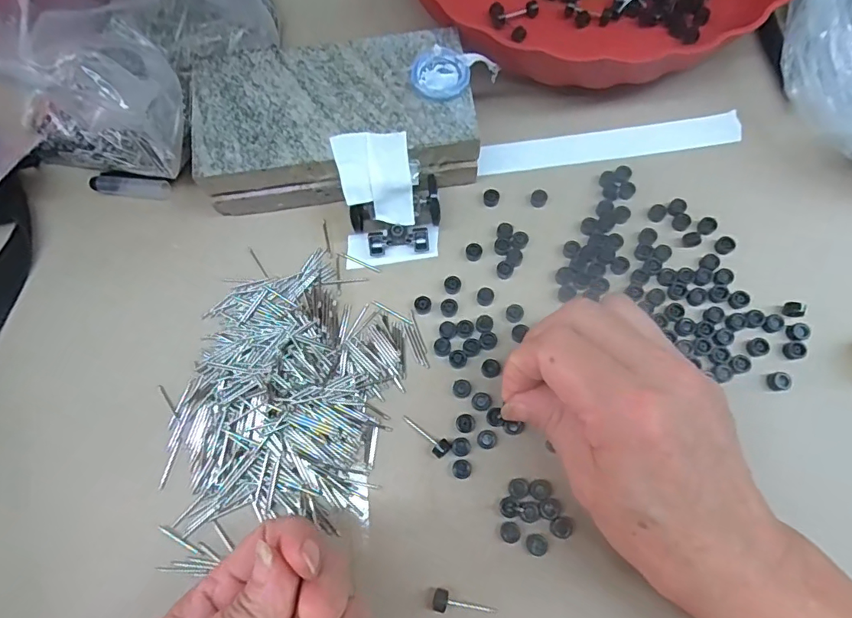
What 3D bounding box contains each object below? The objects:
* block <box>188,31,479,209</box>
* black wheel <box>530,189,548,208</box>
[{"bbox_3d":[-0.050,-0.104,0.275,0.146,0.036,0.081,-8,74,0],"label":"block"},{"bbox_3d":[0.064,-0.063,0.277,0.009,0.004,0.009,-1,74,2],"label":"black wheel"}]

